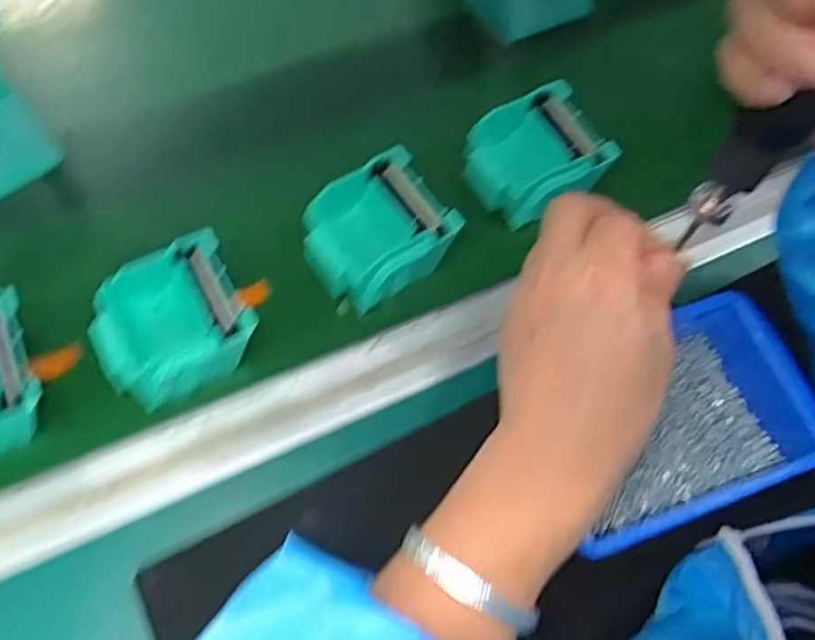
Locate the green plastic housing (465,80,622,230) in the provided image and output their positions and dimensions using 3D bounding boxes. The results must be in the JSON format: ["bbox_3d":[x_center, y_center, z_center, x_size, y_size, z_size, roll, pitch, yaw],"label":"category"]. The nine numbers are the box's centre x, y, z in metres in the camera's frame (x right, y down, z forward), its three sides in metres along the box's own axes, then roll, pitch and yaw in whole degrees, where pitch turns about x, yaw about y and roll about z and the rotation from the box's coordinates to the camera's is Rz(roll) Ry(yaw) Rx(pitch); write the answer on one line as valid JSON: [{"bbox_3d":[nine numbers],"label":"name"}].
[{"bbox_3d":[0.088,-0.110,0.466,0.095,0.042,0.076,-28,69,-13],"label":"green plastic housing"}]

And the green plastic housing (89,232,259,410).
[{"bbox_3d":[-0.136,0.006,0.397,0.084,0.044,0.079,-27,68,-13],"label":"green plastic housing"}]

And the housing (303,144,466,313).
[{"bbox_3d":[-0.021,-0.053,0.432,0.088,0.042,0.080,-34,70,-15],"label":"housing"}]

